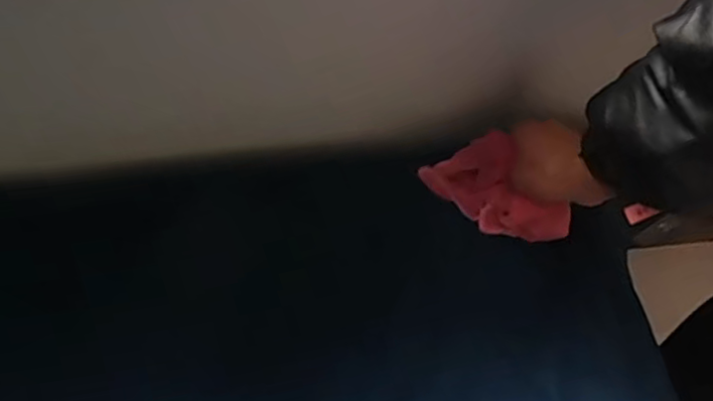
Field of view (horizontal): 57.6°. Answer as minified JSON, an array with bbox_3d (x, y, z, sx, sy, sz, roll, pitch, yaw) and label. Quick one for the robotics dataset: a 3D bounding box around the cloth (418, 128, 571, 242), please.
[{"bbox_3d":[0.130,-0.001,0.621,0.085,0.040,0.119,-24,62,-13],"label":"cloth"}]

